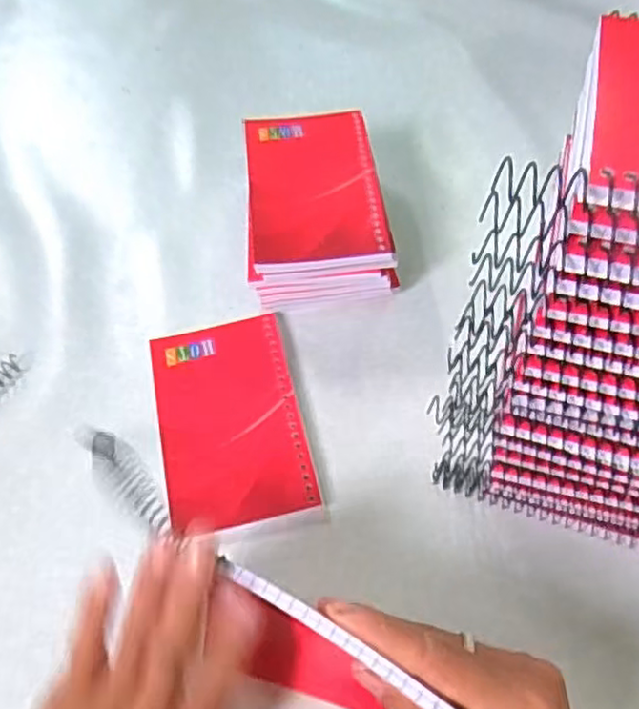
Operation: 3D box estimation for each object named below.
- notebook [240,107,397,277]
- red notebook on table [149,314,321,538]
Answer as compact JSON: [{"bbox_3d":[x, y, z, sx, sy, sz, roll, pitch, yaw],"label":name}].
[{"bbox_3d":[-0.003,-0.106,0.427,0.081,0.008,0.136,-7,57,0],"label":"notebook"},{"bbox_3d":[-0.051,0.038,0.389,0.079,0.009,0.137,-13,58,-4],"label":"red notebook on table"}]

